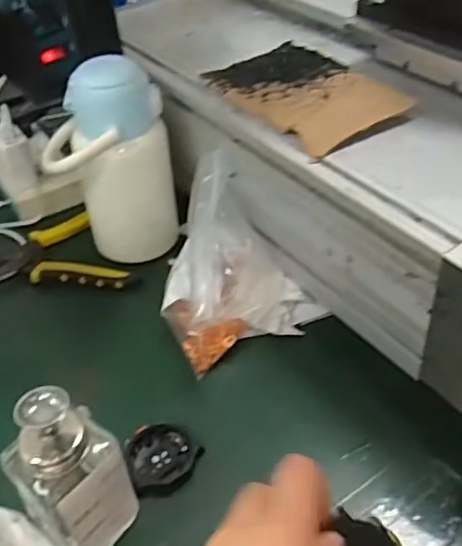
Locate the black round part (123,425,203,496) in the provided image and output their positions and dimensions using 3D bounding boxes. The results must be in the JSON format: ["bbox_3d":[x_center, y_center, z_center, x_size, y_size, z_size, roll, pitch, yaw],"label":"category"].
[{"bbox_3d":[-0.050,0.129,0.431,0.049,0.007,0.050,-2,43,1],"label":"black round part"}]

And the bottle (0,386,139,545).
[{"bbox_3d":[-0.093,0.119,0.362,0.063,0.114,0.051,-28,49,-24],"label":"bottle"}]

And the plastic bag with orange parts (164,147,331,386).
[{"bbox_3d":[-0.006,-0.011,0.506,0.115,0.105,0.130,-25,48,-21],"label":"plastic bag with orange parts"}]

